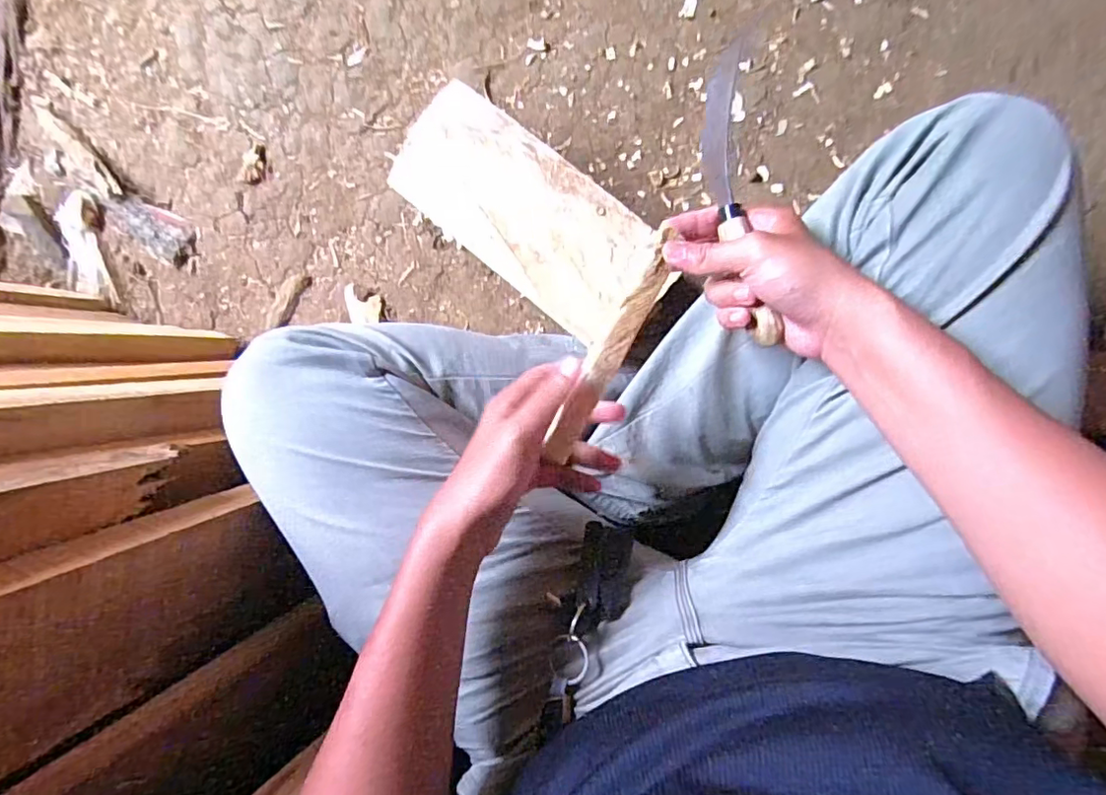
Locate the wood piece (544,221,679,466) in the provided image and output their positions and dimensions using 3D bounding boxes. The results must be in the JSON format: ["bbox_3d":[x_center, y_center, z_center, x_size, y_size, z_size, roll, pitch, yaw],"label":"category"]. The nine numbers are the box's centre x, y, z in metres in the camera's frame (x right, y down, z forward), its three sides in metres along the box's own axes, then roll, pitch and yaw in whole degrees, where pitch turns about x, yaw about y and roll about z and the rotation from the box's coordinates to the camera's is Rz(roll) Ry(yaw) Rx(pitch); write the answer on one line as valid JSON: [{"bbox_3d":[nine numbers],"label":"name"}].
[{"bbox_3d":[0.041,-0.035,0.386,0.024,0.005,0.167,29,86,-15],"label":"wood piece"}]

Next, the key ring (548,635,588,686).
[{"bbox_3d":[0.010,0.181,0.396,0.032,0.007,0.029,36,90,30],"label":"key ring"}]

